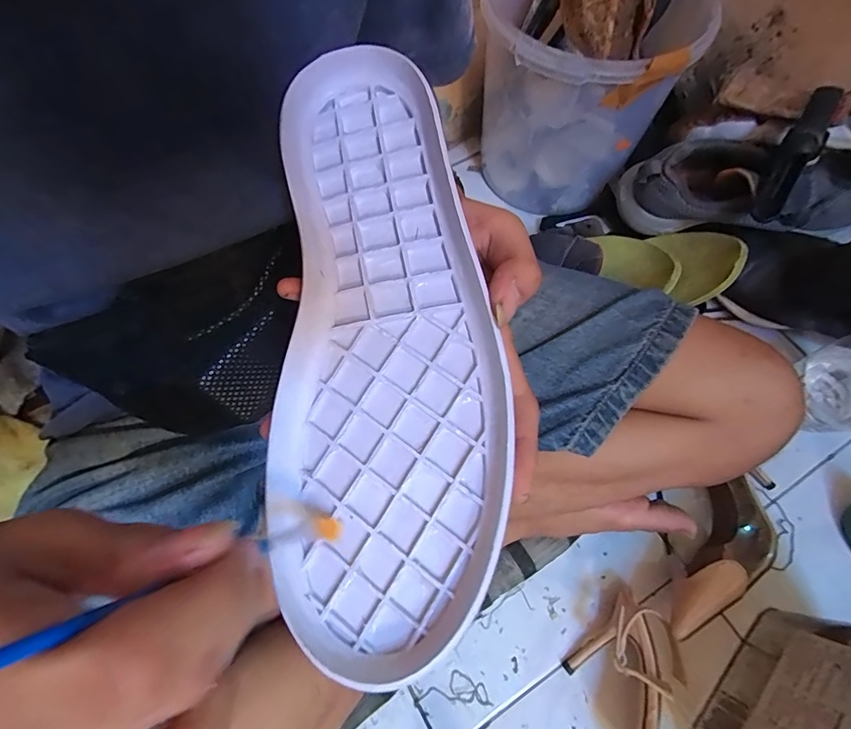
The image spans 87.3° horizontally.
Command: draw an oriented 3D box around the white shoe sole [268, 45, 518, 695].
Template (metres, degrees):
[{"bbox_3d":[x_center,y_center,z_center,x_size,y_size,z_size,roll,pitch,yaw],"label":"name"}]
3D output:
[{"bbox_3d":[-0.019,-0.019,0.197,0.095,0.028,0.271,-5,76,-2],"label":"white shoe sole"}]

